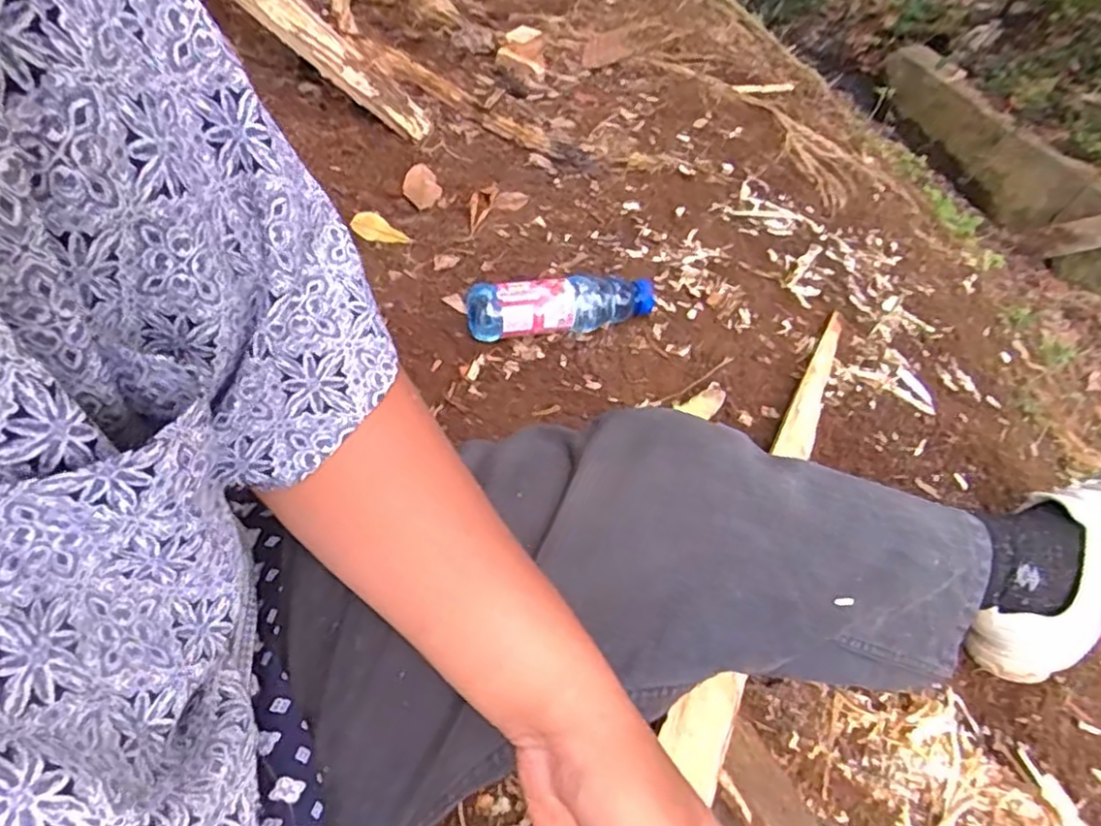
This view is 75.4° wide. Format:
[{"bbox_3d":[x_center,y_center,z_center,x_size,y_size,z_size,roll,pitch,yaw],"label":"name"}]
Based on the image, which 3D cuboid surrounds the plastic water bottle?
[{"bbox_3d":[0.018,-0.128,0.823,0.228,0.057,0.062,-8,49,-21],"label":"plastic water bottle"}]

